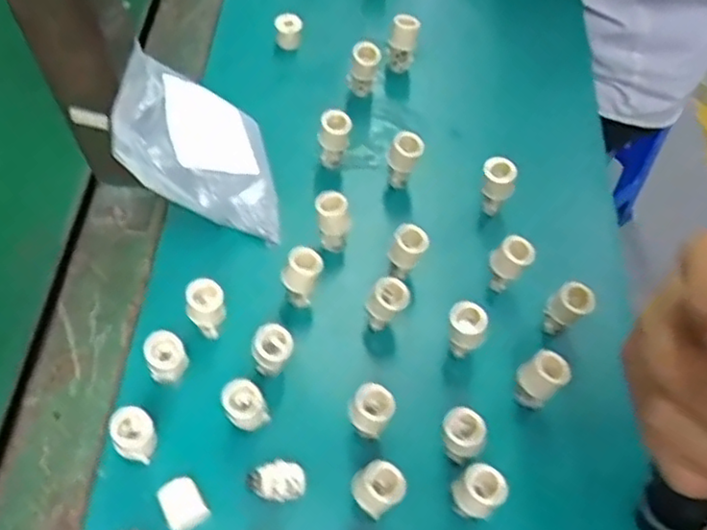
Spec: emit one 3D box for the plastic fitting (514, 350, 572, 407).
[{"bbox_3d":[0.103,0.068,0.374,0.024,0.044,0.022,-29,64,-19],"label":"plastic fitting"}]

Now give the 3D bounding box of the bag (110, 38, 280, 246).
[{"bbox_3d":[-0.098,-0.070,0.414,0.118,0.048,0.098,16,53,-39],"label":"bag"}]

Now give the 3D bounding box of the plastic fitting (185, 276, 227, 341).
[{"bbox_3d":[-0.084,0.028,0.381,0.020,0.043,0.022,1,58,-2],"label":"plastic fitting"}]

